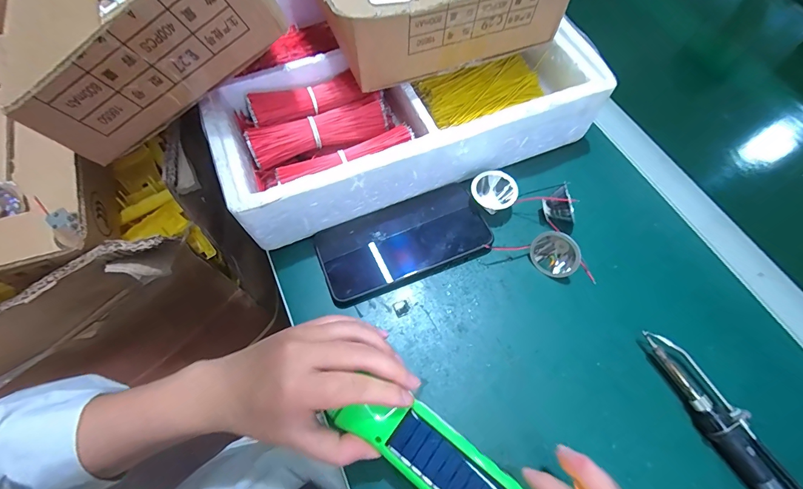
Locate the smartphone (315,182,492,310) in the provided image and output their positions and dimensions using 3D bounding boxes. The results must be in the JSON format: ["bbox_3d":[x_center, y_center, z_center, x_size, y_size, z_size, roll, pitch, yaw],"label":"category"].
[{"bbox_3d":[0.001,-0.003,0.369,0.164,0.014,0.082,-21,66,-8],"label":"smartphone"}]

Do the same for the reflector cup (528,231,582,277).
[{"bbox_3d":[0.143,0.011,0.349,0.043,0.034,0.040,-12,65,-4],"label":"reflector cup"}]

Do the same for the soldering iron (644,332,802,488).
[{"bbox_3d":[0.269,0.164,0.285,0.033,0.020,0.209,-27,67,-10],"label":"soldering iron"}]

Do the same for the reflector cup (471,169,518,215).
[{"bbox_3d":[0.095,-0.055,0.380,0.043,0.022,0.039,43,104,11],"label":"reflector cup"}]

